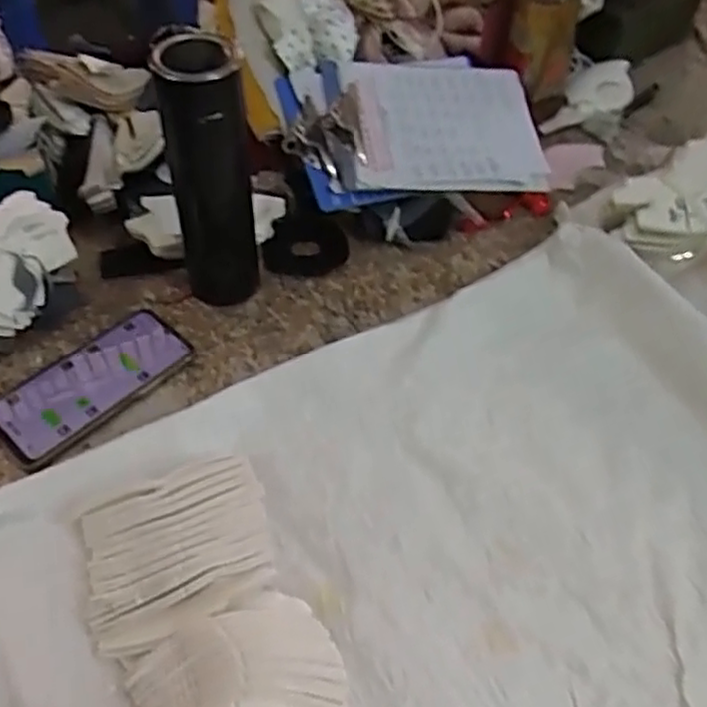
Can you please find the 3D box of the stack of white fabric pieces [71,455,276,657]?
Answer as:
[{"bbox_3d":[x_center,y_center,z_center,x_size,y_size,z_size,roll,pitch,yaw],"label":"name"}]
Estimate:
[{"bbox_3d":[-0.117,0.130,0.479,0.125,0.024,0.107,-18,54,-15],"label":"stack of white fabric pieces"}]

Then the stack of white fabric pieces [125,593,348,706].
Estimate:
[{"bbox_3d":[-0.068,0.205,0.432,0.124,0.034,0.113,-5,52,-6],"label":"stack of white fabric pieces"}]

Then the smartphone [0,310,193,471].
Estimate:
[{"bbox_3d":[-0.214,0.024,0.586,0.077,0.014,0.160,36,59,24],"label":"smartphone"}]

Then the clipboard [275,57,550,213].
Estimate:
[{"bbox_3d":[0.062,-0.234,0.726,0.260,0.036,0.162,-7,69,-16],"label":"clipboard"}]

